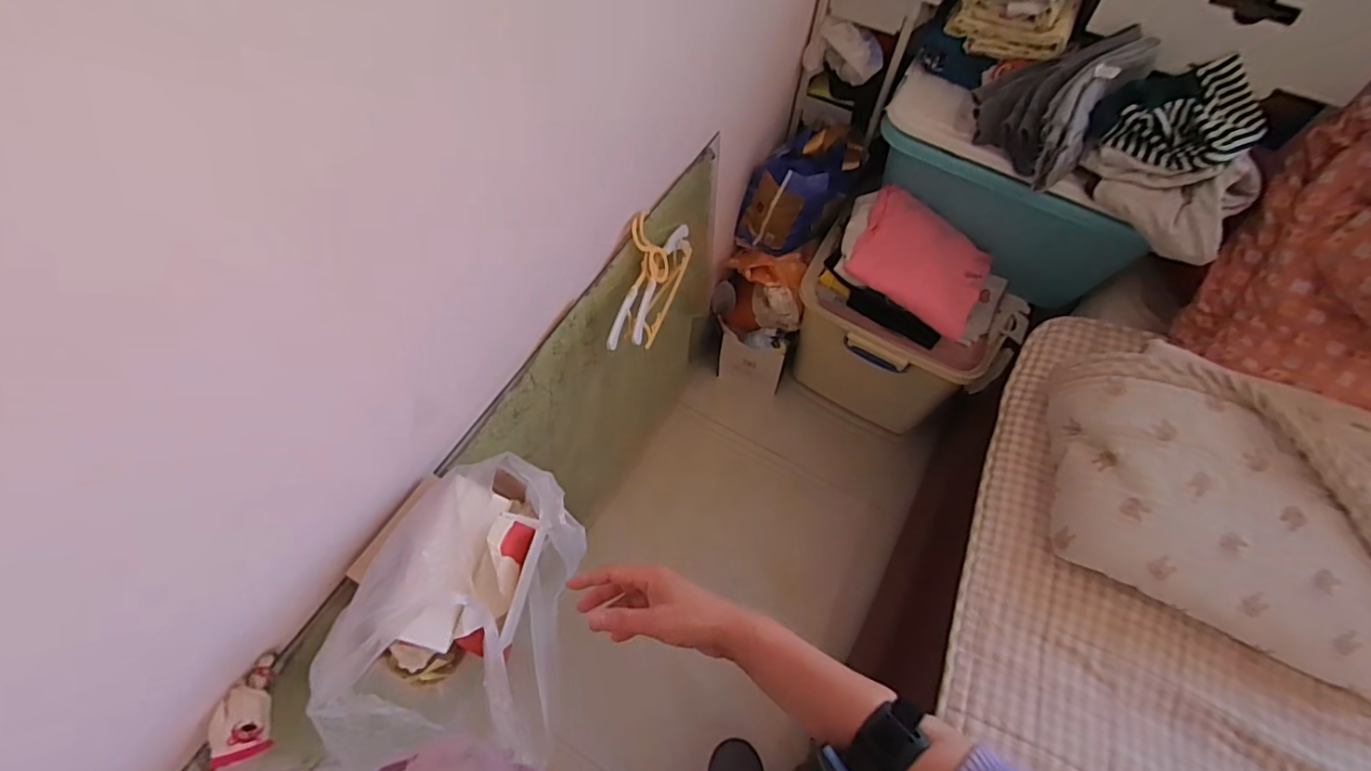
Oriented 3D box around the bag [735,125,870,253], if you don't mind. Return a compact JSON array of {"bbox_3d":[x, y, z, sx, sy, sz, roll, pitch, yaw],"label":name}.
[{"bbox_3d":[0.261,-0.470,1.351,0.248,0.259,0.186,-38,69,-19],"label":"bag"}]

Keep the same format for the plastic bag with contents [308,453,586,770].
[{"bbox_3d":[-0.236,0.230,0.613,0.225,0.163,0.311,11,62,4],"label":"plastic bag with contents"}]

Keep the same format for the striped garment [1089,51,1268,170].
[{"bbox_3d":[0.744,-0.400,0.878,0.163,0.083,0.188,-29,66,-15],"label":"striped garment"}]

